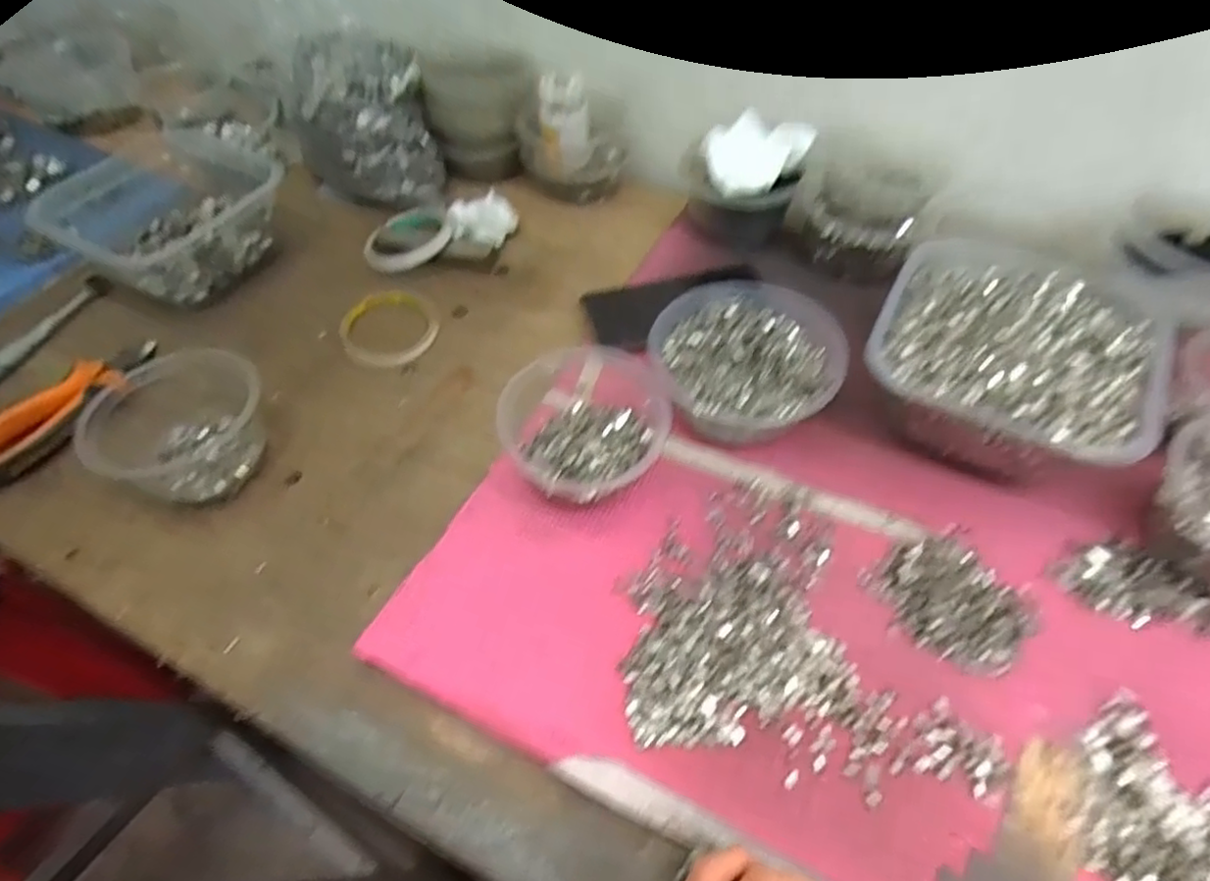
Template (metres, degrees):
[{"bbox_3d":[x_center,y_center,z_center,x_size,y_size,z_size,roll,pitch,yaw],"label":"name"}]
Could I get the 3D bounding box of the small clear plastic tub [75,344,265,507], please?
[{"bbox_3d":[-0.305,-0.011,0.486,0.106,0.062,0.112,-1,53,1],"label":"small clear plastic tub"}]

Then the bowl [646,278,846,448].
[{"bbox_3d":[0.104,-0.057,0.498,0.131,0.052,0.128,-1,53,1],"label":"bowl"}]

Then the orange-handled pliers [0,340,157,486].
[{"bbox_3d":[-0.425,-0.029,0.523,0.038,0.030,0.149,26,58,20],"label":"orange-handled pliers"}]

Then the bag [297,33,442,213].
[{"bbox_3d":[-0.238,-0.327,0.673,0.129,0.120,0.102,3,53,4],"label":"bag"}]

